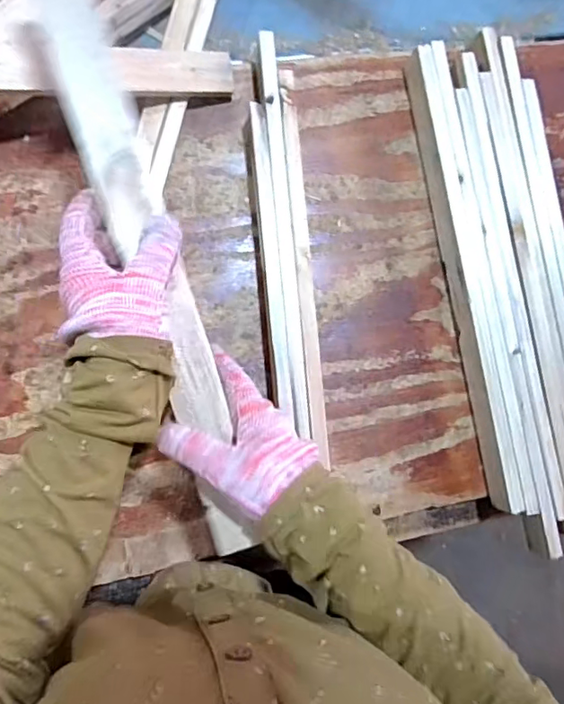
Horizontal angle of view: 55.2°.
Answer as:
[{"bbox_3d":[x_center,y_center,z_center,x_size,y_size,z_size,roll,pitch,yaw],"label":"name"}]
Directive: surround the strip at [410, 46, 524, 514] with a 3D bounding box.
[{"bbox_3d":[0.192,-0.077,0.576,0.018,0.044,0.485,-9,87,-9],"label":"strip"}]

